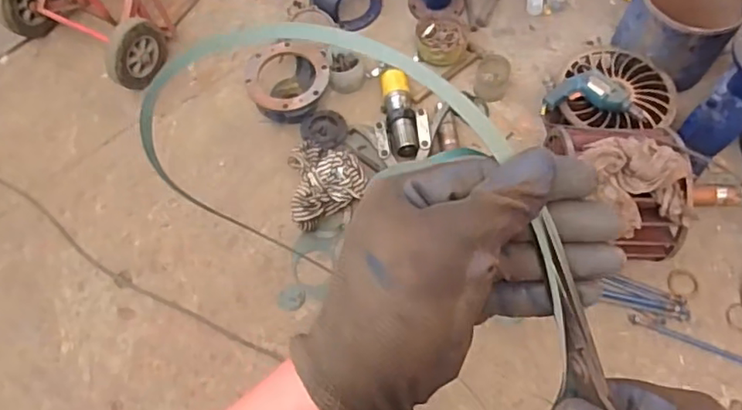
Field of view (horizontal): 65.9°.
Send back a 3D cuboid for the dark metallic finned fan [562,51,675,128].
[{"bbox_3d":[0.702,-0.341,1.640,0.313,0.060,0.305,4,64,5],"label":"dark metallic finned fan"}]

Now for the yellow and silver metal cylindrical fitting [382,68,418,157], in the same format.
[{"bbox_3d":[0.086,-0.279,1.729,0.089,0.074,0.301,-7,64,-1],"label":"yellow and silver metal cylindrical fitting"}]

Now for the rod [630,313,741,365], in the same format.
[{"bbox_3d":[0.919,0.385,1.422,0.530,0.024,0.026,21,69,11],"label":"rod"}]

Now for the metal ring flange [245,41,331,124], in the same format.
[{"bbox_3d":[-0.250,-0.361,1.744,0.231,0.152,0.221,2,67,4],"label":"metal ring flange"}]

